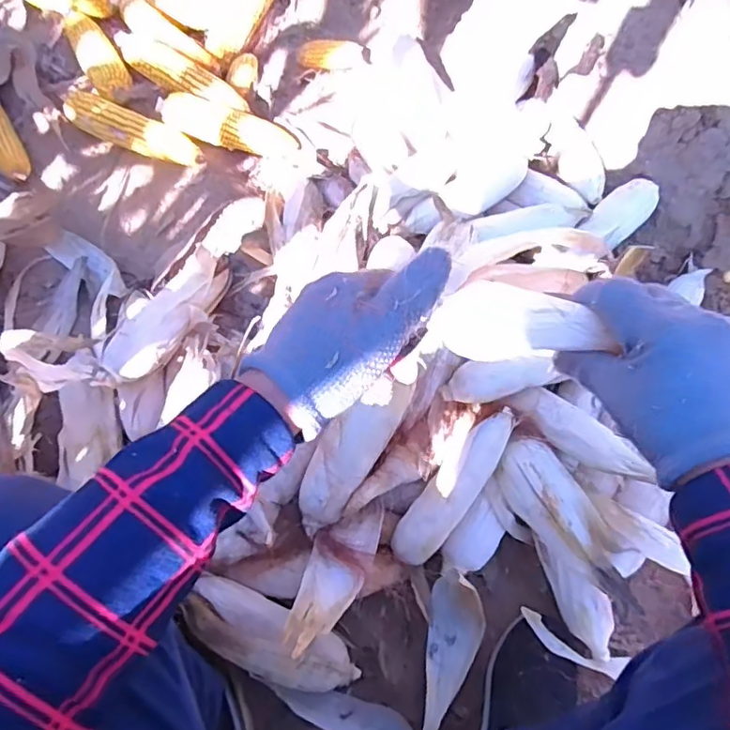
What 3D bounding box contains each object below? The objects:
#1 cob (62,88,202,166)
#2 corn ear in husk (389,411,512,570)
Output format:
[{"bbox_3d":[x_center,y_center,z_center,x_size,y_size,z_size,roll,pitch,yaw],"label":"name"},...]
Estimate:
[{"bbox_3d":[-0.319,-0.321,0.780,0.194,0.050,0.050,26,73,9],"label":"cob"},{"bbox_3d":[0.098,0.132,0.615,0.051,0.039,0.184,34,75,11],"label":"corn ear in husk"}]

